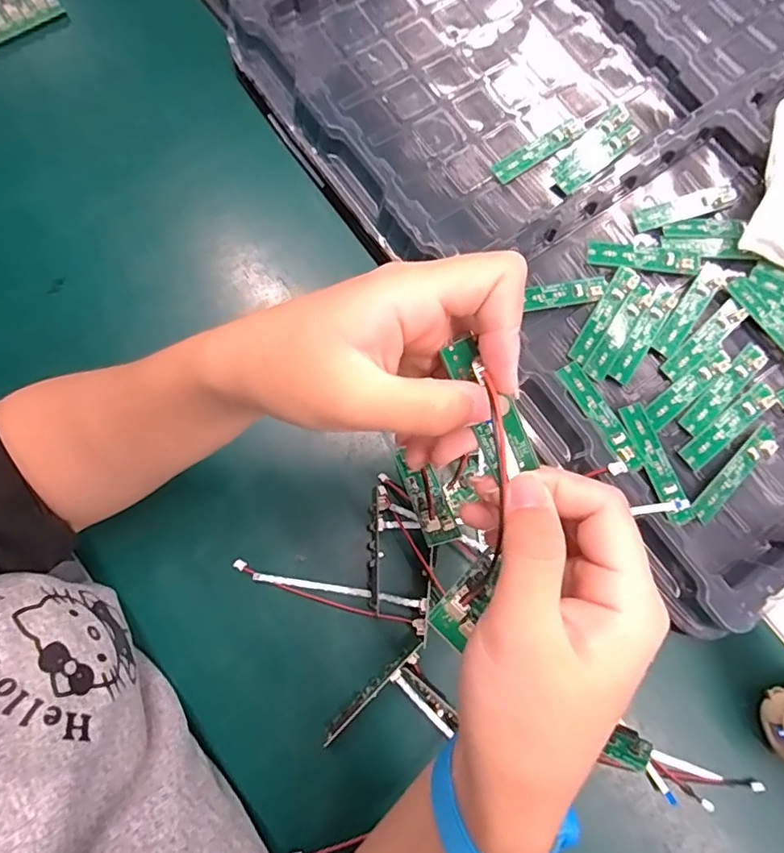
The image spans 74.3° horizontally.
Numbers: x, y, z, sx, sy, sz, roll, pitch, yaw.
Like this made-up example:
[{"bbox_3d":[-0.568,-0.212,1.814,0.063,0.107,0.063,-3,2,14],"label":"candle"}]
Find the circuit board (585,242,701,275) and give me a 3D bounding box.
[{"bbox_3d":[0.186,-0.125,0.381,0.084,0.004,0.018,4,77,-3],"label":"circuit board"}]

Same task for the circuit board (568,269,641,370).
[{"bbox_3d":[0.152,-0.080,0.371,0.017,0.004,0.082,33,77,4],"label":"circuit board"}]

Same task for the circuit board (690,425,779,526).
[{"bbox_3d":[0.233,0.033,0.349,0.081,0.007,0.020,-41,98,-11],"label":"circuit board"}]

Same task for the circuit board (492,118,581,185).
[{"bbox_3d":[0.113,-0.213,0.399,0.080,0.004,0.017,-36,82,-10],"label":"circuit board"}]

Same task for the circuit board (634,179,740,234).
[{"bbox_3d":[0.224,-0.166,0.392,0.085,0.004,0.020,-20,79,-8],"label":"circuit board"}]

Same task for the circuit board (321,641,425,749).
[{"bbox_3d":[-0.013,0.165,0.325,0.079,0.017,0.008,-43,81,-10],"label":"circuit board"}]

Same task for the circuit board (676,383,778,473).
[{"bbox_3d":[0.233,0.000,0.357,0.080,0.004,0.017,-37,82,-11],"label":"circuit board"}]

